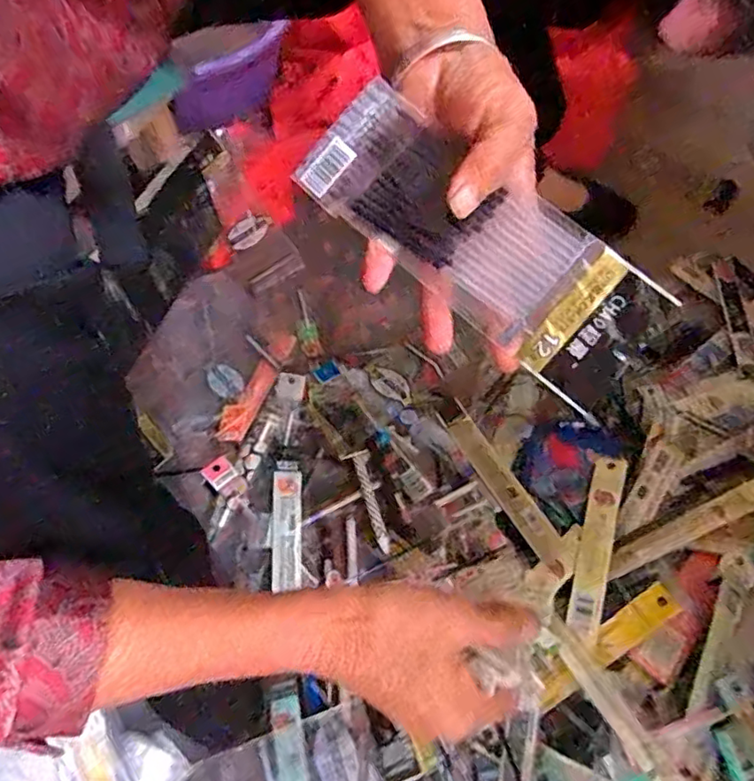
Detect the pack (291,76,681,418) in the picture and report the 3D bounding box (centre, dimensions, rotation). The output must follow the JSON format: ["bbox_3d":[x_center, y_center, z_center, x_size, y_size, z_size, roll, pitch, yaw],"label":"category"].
[{"bbox_3d":[0.045,-0.070,0.265,0.178,0.007,0.063,41,91,11],"label":"pack"}]

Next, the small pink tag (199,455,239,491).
[{"bbox_3d":[-0.148,0.077,0.539,0.028,0.005,0.029,-37,65,-13],"label":"small pink tag"}]

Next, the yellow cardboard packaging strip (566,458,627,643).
[{"bbox_3d":[0.184,0.127,0.484,0.023,0.011,0.157,19,64,10],"label":"yellow cardboard packaging strip"}]

